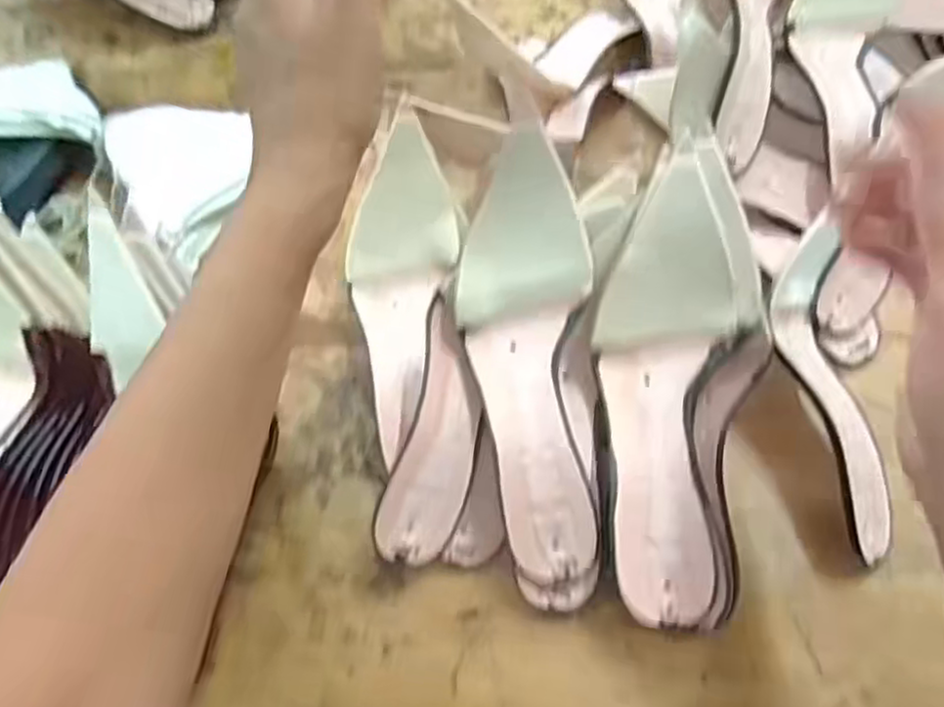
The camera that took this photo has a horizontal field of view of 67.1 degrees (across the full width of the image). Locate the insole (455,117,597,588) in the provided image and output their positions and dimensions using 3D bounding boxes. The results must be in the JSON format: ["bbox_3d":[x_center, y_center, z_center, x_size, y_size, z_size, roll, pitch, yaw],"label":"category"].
[{"bbox_3d":[0.029,0.006,0.381,0.072,0.058,0.236,-4,91,2],"label":"insole"}]

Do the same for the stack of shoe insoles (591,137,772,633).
[{"bbox_3d":[0.113,0.017,0.373,0.092,0.085,0.245,4,85,5],"label":"stack of shoe insoles"}]

